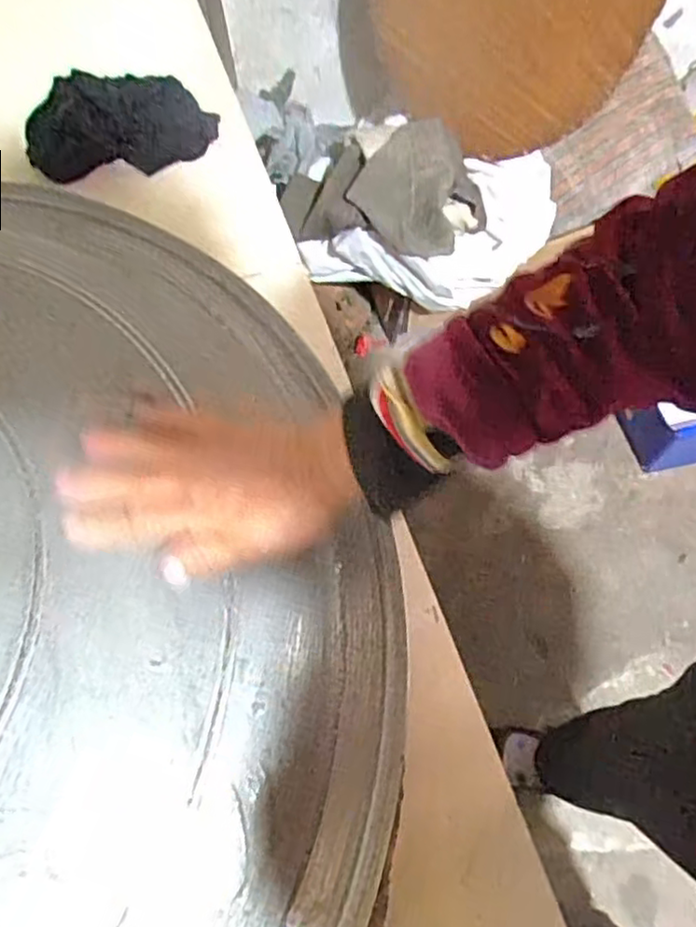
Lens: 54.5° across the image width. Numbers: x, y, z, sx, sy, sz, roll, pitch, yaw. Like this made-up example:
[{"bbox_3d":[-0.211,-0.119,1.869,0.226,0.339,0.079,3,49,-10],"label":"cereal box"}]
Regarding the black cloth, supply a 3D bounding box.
[{"bbox_3d":[-0.235,-0.350,0.691,0.186,0.057,0.092,-16,76,-5],"label":"black cloth"}]

